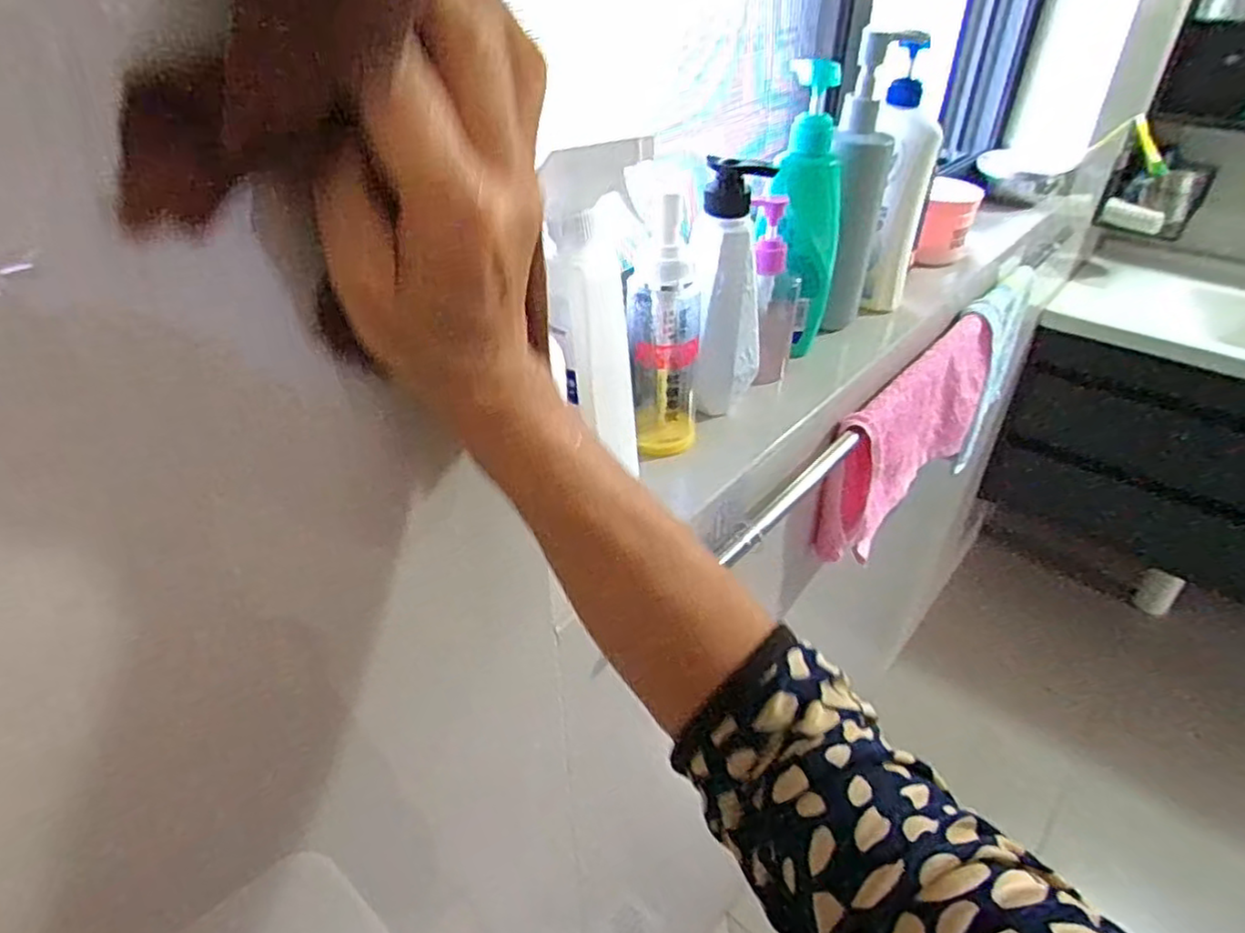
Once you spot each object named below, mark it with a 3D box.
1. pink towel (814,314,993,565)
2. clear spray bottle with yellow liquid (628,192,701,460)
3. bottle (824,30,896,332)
[{"bbox_3d":[0.326,-0.034,0.806,0.047,0.174,0.336,29,45,33],"label":"pink towel"},{"bbox_3d":[0.033,-0.097,0.542,0.054,0.189,0.052,4,36,5],"label":"clear spray bottle with yellow liquid"},{"bbox_3d":[0.230,-0.268,0.694,0.058,0.255,0.077,10,37,13],"label":"bottle"}]

